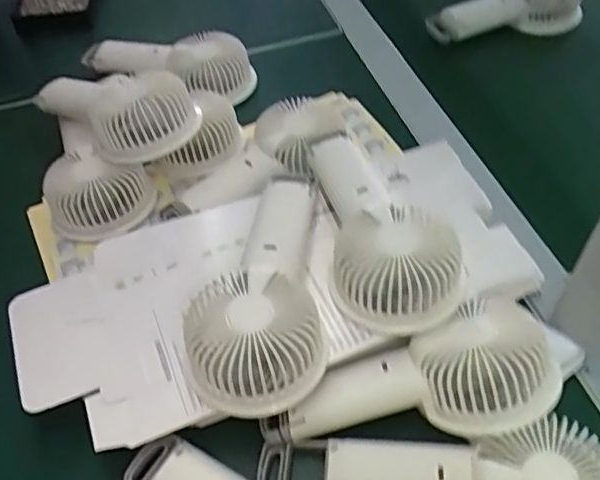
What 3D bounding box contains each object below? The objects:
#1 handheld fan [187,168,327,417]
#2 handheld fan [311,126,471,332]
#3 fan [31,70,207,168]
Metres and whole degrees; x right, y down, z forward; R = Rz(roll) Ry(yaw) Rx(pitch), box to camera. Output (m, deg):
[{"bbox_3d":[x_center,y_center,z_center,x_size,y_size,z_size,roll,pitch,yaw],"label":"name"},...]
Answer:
[{"bbox_3d":[-0.024,0.025,0.392,0.083,0.045,0.175,1,52,4],"label":"handheld fan"},{"bbox_3d":[0.058,-0.014,0.416,0.082,0.045,0.162,-7,52,-2],"label":"handheld fan"},{"bbox_3d":[-0.155,-0.123,0.509,0.096,0.055,0.152,-43,58,-15],"label":"fan"}]

